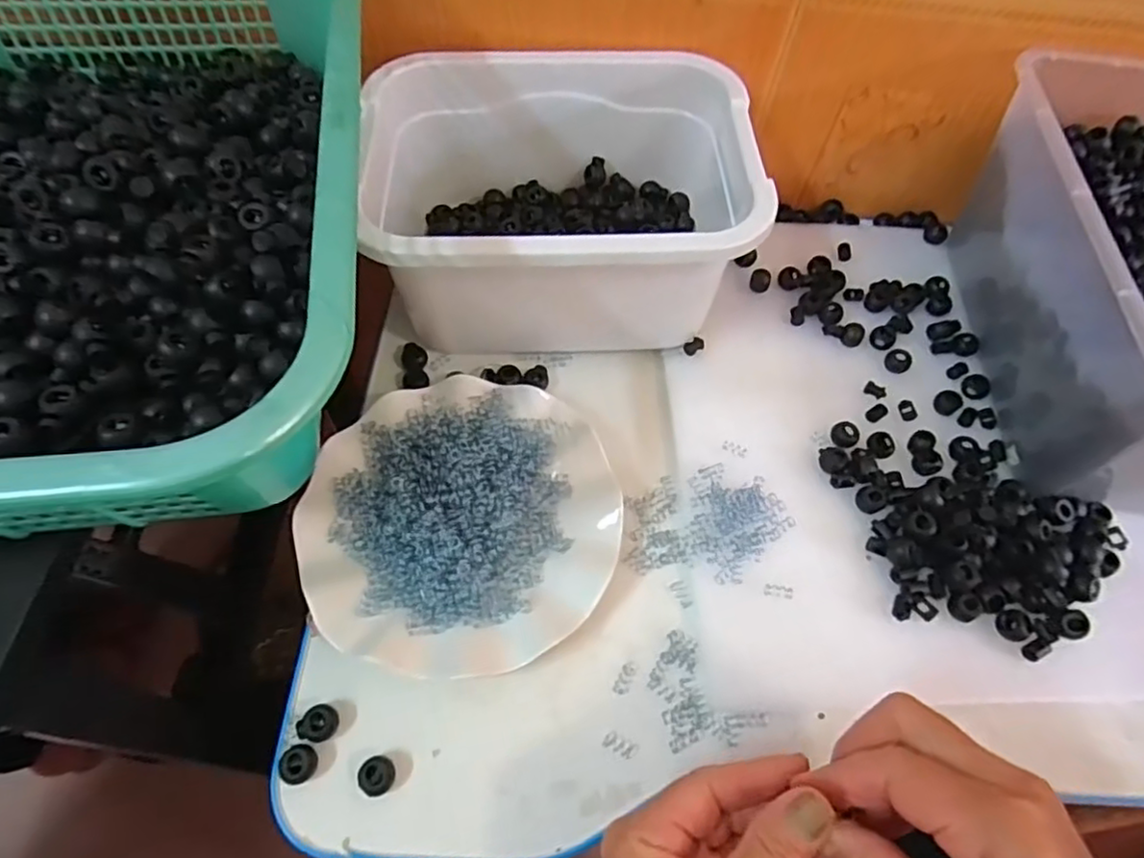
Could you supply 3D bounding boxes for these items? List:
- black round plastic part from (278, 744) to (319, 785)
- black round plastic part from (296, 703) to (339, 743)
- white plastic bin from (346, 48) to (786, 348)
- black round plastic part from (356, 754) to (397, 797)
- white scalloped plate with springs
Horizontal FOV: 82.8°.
[{"bbox_3d":[-0.136,0.167,0.324,0.016,0.012,0.017,2,60,-3],"label":"black round plastic part"},{"bbox_3d":[-0.130,0.151,0.334,0.018,0.011,0.017,2,60,-3],"label":"black round plastic part"},{"bbox_3d":[-0.011,-0.149,0.446,0.245,0.122,0.193,-1,60,-5],"label":"white plastic bin"},{"bbox_3d":[-0.097,0.173,0.324,0.016,0.013,0.017,2,60,-3],"label":"black round plastic part"},{"bbox_3d":[-0.063,0.049,0.383,0.180,0.035,0.176,2,60,-3],"label":"white scalloped plate with springs"}]

